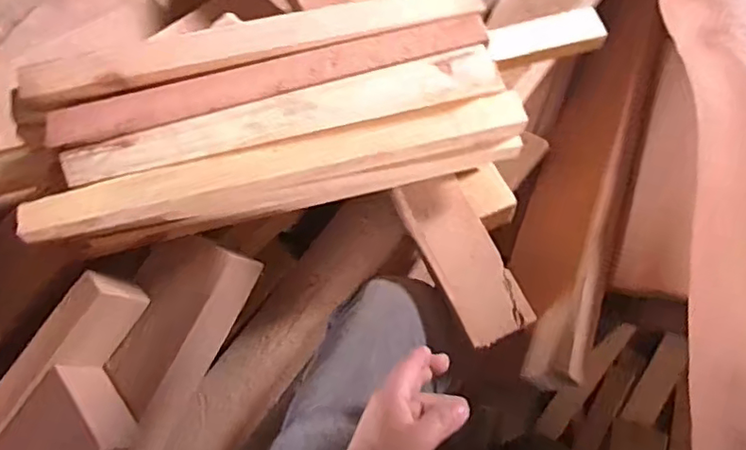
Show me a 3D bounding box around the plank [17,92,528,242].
[{"bbox_3d":[-0.089,-0.058,0.593,0.510,0.046,0.046,-14,74,-4],"label":"plank"}]

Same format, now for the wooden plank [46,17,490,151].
[{"bbox_3d":[-0.103,-0.148,0.593,0.448,0.032,0.040,-16,74,-4],"label":"wooden plank"}]

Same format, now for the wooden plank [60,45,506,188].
[{"bbox_3d":[-0.087,-0.109,0.594,0.451,0.022,0.047,-15,74,-4],"label":"wooden plank"}]

